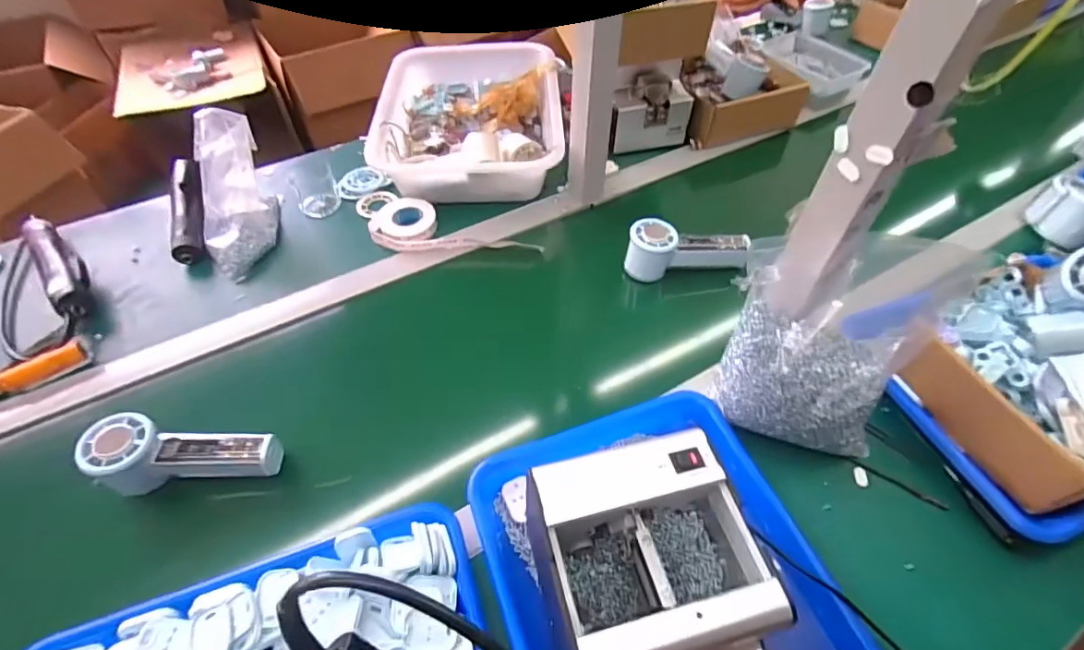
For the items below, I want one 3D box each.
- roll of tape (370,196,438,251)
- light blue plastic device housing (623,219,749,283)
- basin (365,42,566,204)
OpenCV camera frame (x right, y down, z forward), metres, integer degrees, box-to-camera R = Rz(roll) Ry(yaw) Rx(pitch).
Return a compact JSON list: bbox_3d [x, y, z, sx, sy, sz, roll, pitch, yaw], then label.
[{"bbox_3d":[-0.185,-0.137,0.695,0.087,0.021,0.084,0,51,-1],"label":"roll of tape"},{"bbox_3d":[0.183,-0.094,0.647,0.151,0.064,0.046,-1,51,-2],"label":"light blue plastic device housing"},{"bbox_3d":[-0.104,-0.317,0.783,0.256,0.085,0.305,0,51,-1],"label":"basin"}]

